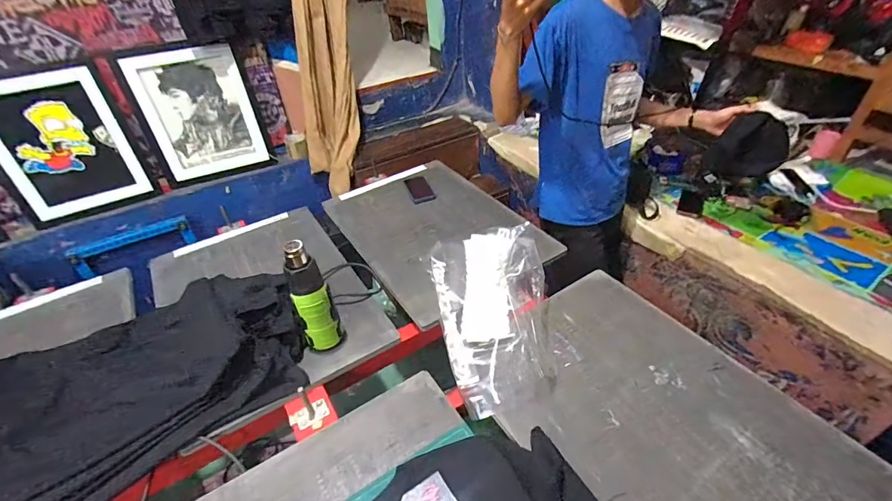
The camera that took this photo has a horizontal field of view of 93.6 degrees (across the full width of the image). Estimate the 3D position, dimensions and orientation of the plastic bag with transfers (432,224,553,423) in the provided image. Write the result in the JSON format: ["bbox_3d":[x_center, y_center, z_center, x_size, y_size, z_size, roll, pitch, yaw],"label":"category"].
[{"bbox_3d":[0.107,0.105,0.935,0.260,0.076,0.508,-6,40,-2],"label":"plastic bag with transfers"}]

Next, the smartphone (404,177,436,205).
[{"bbox_3d":[-0.087,-0.202,1.385,0.073,0.011,0.164,-13,40,-11],"label":"smartphone"}]

